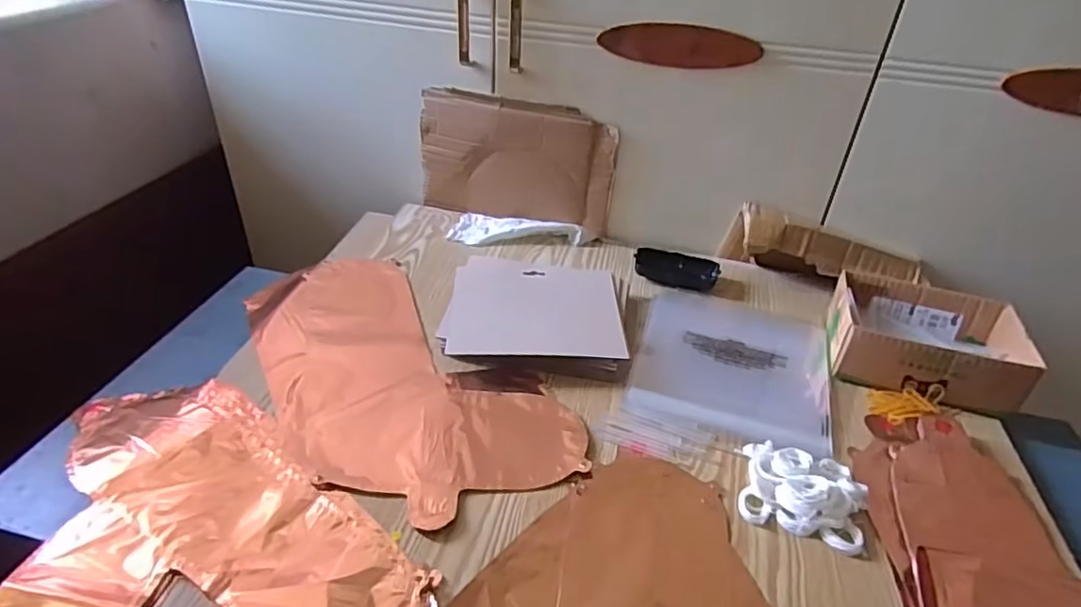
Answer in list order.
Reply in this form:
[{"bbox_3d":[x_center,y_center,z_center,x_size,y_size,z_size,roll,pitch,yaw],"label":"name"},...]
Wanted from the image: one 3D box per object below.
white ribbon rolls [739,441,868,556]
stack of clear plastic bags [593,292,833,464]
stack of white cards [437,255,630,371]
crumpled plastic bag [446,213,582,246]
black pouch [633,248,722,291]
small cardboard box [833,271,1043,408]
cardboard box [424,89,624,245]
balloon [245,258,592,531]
[{"bbox_3d":[0.235,0.165,0.546,0.103,0.024,0.091,15,36,14],"label":"white ribbon rolls"},{"bbox_3d":[0.210,0.076,0.682,0.212,0.011,0.301,16,37,16],"label":"stack of clear plastic bags"},{"bbox_3d":[-0.002,0.008,0.716,0.200,0.029,0.172,5,35,1],"label":"stack of white cards"},{"bbox_3d":[-0.034,-0.106,0.865,0.179,0.022,0.077,9,35,6],"label":"crumpled plastic bag"},{"bbox_3d":[0.179,-0.046,0.806,0.107,0.027,0.039,9,35,6],"label":"black pouch"},{"bbox_3d":[0.423,0.042,0.684,0.185,0.069,0.141,14,36,12],"label":"small cardboard box"},{"bbox_3d":[-0.034,-0.194,0.860,0.272,0.175,0.017,12,36,11],"label":"cardboard box"},{"bbox_3d":[-0.161,0.065,0.652,0.230,0.011,0.422,-19,42,-31],"label":"balloon"}]

